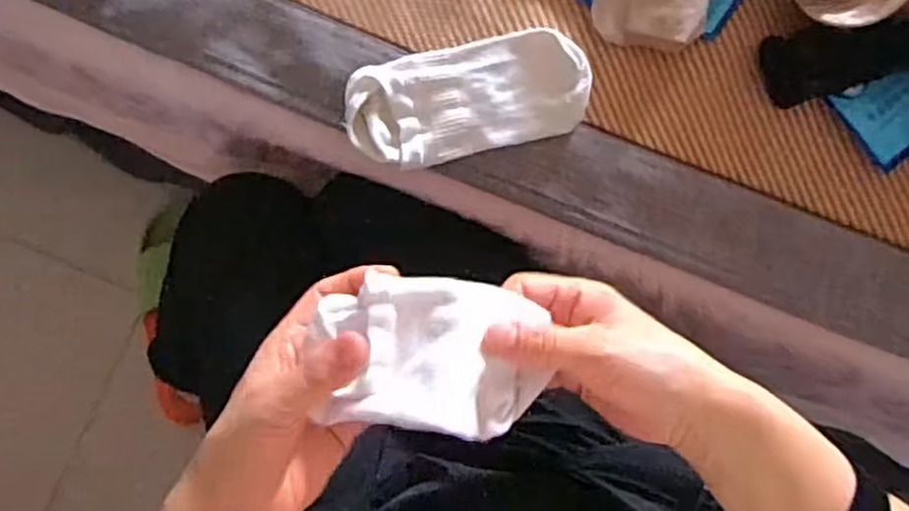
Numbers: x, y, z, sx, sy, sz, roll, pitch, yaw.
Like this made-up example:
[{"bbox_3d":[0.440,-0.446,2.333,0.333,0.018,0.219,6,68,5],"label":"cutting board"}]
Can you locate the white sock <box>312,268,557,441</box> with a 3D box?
[{"bbox_3d":[-0.008,0.052,0.380,0.112,0.041,0.077,11,84,-1],"label":"white sock"}]

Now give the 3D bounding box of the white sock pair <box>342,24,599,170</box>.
[{"bbox_3d":[0.009,-0.109,0.503,0.162,0.023,0.075,-13,85,-3],"label":"white sock pair"}]

